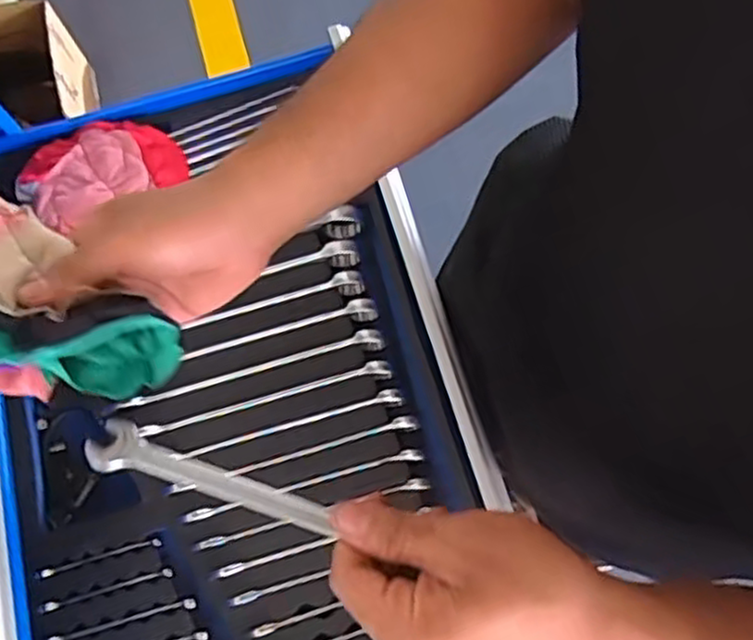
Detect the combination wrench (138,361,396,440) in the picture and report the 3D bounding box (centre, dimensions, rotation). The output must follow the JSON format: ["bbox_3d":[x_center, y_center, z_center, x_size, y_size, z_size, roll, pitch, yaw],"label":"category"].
[{"bbox_3d":[-0.094,0.066,0.625,0.216,0.012,0.016,-14,71,-2],"label":"combination wrench"}]

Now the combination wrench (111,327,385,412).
[{"bbox_3d":[-0.109,0.044,0.634,0.236,0.011,0.019,-16,71,-2],"label":"combination wrench"}]

